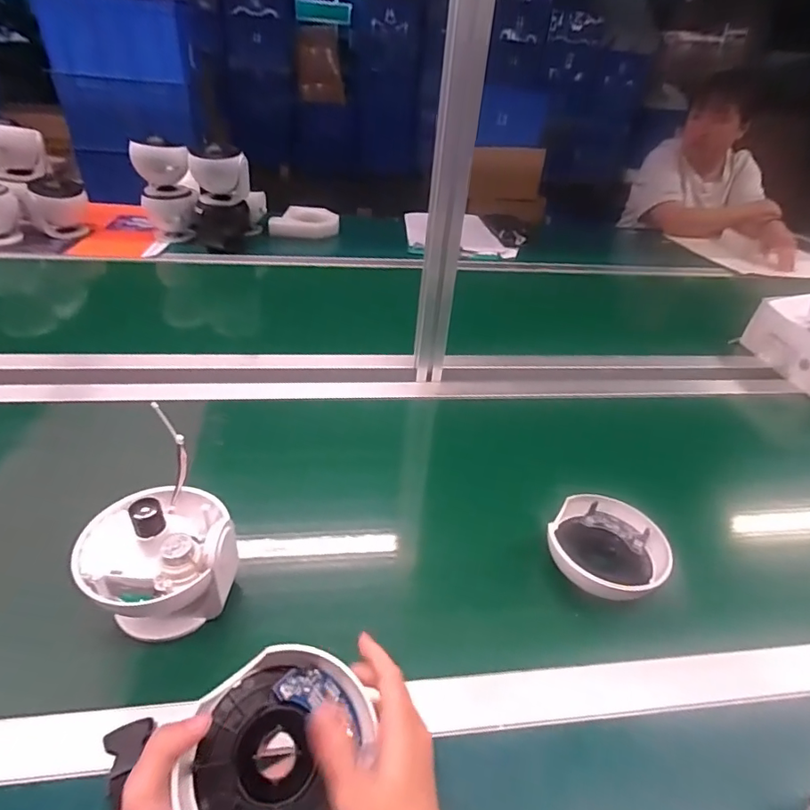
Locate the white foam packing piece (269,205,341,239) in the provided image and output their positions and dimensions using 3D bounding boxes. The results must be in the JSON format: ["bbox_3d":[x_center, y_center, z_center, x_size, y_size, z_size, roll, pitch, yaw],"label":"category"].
[{"bbox_3d":[-0.257,-0.465,1.285,0.173,0.053,0.095,-5,38,-14],"label":"white foam packing piece"}]

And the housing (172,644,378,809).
[{"bbox_3d":[-0.073,0.214,0.307,0.112,0.051,0.119,15,61,-3],"label":"housing"}]

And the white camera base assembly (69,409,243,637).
[{"bbox_3d":[-0.211,0.122,0.429,0.118,0.128,0.117,29,43,28],"label":"white camera base assembly"}]

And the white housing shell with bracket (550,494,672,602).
[{"bbox_3d":[0.206,0.150,0.519,0.112,0.046,0.100,28,42,27],"label":"white housing shell with bracket"}]

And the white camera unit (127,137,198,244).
[{"bbox_3d":[-0.524,-0.469,1.110,0.107,0.202,0.107,-12,40,-22],"label":"white camera unit"}]

